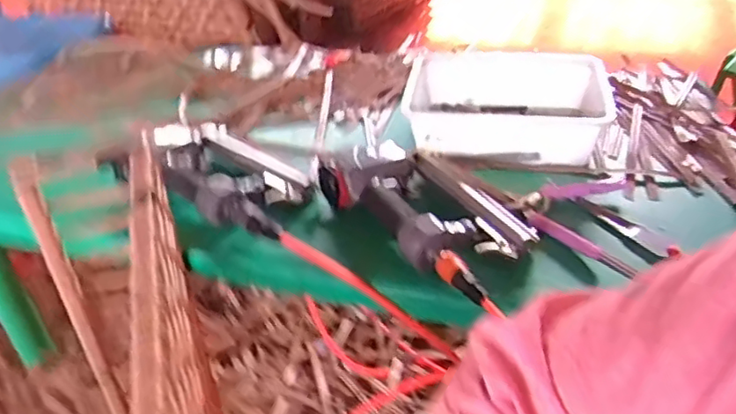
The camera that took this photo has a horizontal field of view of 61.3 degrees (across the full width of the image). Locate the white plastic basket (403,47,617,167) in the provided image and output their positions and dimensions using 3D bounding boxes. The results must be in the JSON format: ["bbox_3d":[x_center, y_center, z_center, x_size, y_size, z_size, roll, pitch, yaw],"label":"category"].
[{"bbox_3d":[0.192,-0.136,0.878,0.265,0.093,0.198,4,38,12],"label":"white plastic basket"}]

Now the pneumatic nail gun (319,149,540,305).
[{"bbox_3d":[0.082,0.006,0.724,0.159,0.069,0.278,-24,41,-24],"label":"pneumatic nail gun"}]

